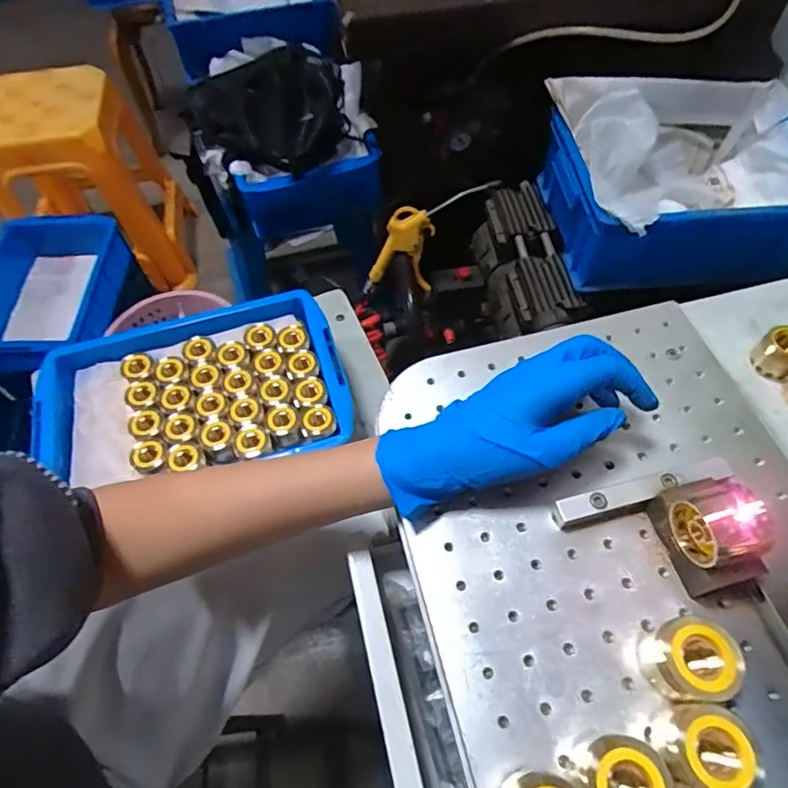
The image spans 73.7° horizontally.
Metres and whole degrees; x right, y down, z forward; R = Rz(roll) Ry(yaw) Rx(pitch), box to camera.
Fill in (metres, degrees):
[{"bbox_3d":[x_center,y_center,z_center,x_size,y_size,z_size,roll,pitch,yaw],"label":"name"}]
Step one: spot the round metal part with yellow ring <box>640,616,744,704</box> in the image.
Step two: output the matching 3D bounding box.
[{"bbox_3d":[0.159,0.144,0.285,0.035,0.043,0.038,-2,60,3],"label":"round metal part with yellow ring"}]

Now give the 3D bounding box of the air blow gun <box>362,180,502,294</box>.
[{"bbox_3d":[0.040,-0.223,0.772,0.108,0.268,0.046,12,51,-37],"label":"air blow gun"}]

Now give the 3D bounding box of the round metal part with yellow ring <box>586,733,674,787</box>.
[{"bbox_3d":[0.113,0.193,0.261,0.041,0.038,0.037,-42,66,-18],"label":"round metal part with yellow ring"}]

